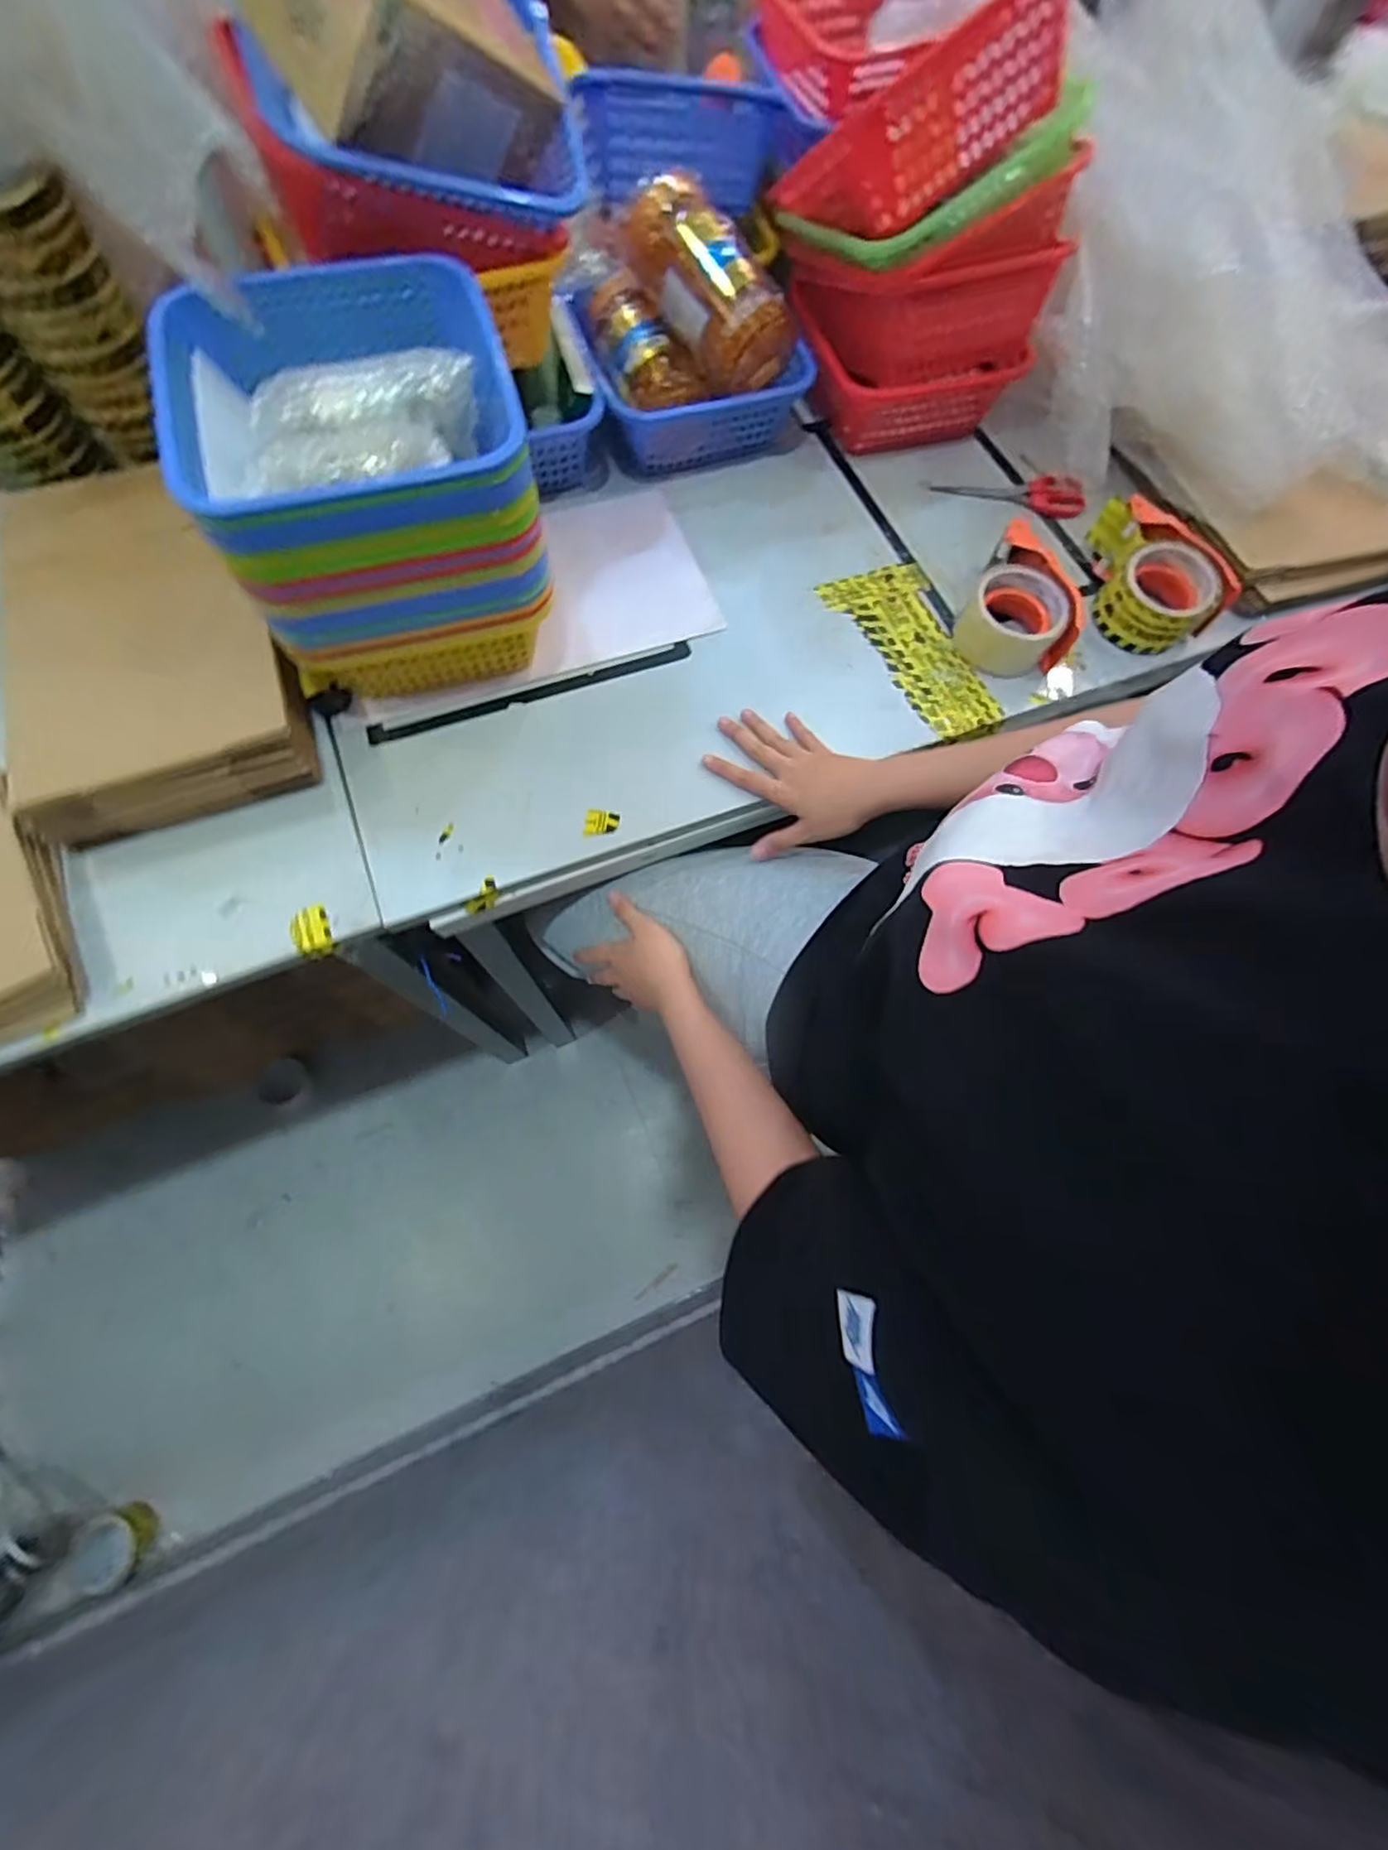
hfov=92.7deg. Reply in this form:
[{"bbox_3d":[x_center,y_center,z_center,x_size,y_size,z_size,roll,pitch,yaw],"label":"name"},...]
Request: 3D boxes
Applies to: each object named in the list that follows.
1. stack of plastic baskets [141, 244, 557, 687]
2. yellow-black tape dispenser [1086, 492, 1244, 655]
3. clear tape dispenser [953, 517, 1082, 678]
[{"bbox_3d":[-0.242,-0.332,0.543,0.216,0.221,0.217,-14,71,-7],"label":"stack of plastic baskets"},{"bbox_3d":[0.448,-0.342,0.660,0.149,0.062,0.113,39,73,11],"label":"yellow-black tape dispenser"},{"bbox_3d":[0.325,-0.311,0.648,0.105,0.059,0.127,30,71,8],"label":"clear tape dispenser"}]

